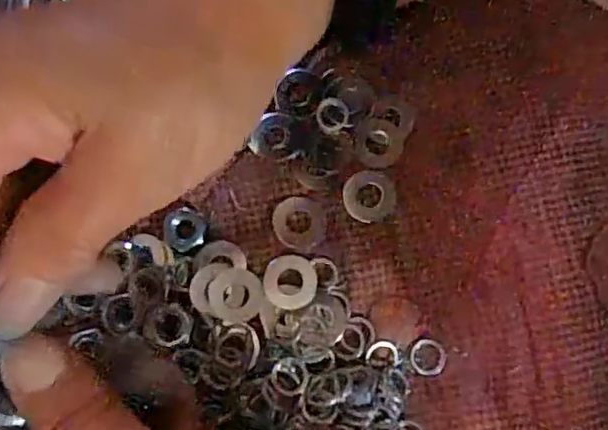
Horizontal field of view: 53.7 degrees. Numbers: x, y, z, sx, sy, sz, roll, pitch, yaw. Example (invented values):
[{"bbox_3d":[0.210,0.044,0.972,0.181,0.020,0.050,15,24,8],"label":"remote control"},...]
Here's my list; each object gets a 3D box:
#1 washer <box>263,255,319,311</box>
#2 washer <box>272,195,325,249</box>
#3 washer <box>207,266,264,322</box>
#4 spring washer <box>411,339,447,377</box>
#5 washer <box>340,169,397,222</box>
[{"bbox_3d":[-0.005,0.026,0.237,0.021,0.004,0.021,11,80,0],"label":"washer"},{"bbox_3d":[-0.002,0.003,0.244,0.021,0.004,0.021,10,80,0],"label":"washer"},{"bbox_3d":[-0.027,0.031,0.236,0.021,0.004,0.020,11,80,0],"label":"washer"},{"bbox_3d":[0.050,0.057,0.239,0.014,0.004,0.014,10,80,0],"label":"spring washer"},{"bbox_3d":[0.027,-0.008,0.246,0.023,0.004,0.021,0,80,-2],"label":"washer"}]

